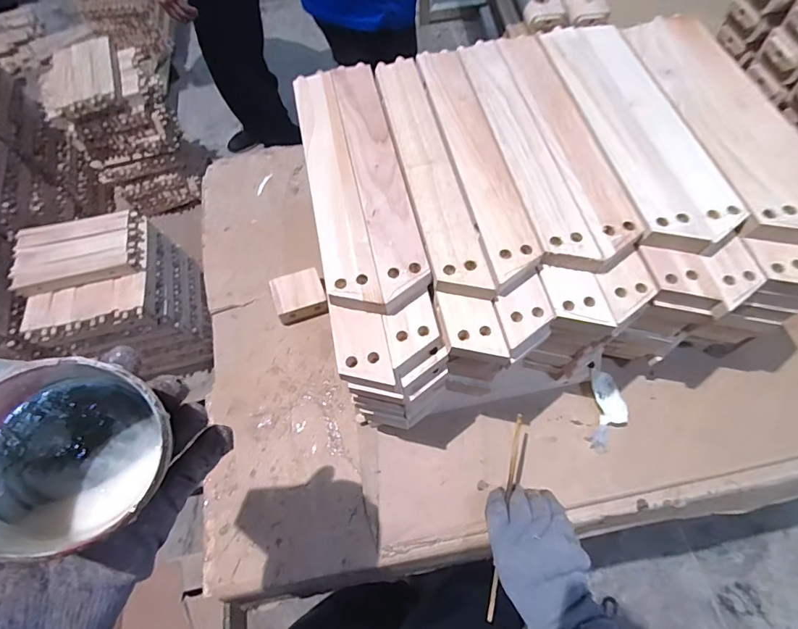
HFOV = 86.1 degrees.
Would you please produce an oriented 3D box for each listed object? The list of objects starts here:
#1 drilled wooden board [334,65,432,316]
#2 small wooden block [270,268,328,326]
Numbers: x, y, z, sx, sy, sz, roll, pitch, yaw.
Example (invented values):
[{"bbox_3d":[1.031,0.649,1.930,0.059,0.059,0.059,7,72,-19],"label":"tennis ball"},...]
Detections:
[{"bbox_3d":[-0.022,-0.138,0.411,0.043,0.018,0.288,-13,65,-3],"label":"drilled wooden board"},{"bbox_3d":[-0.130,-0.024,0.555,0.063,0.028,0.059,-19,65,-6],"label":"small wooden block"}]

